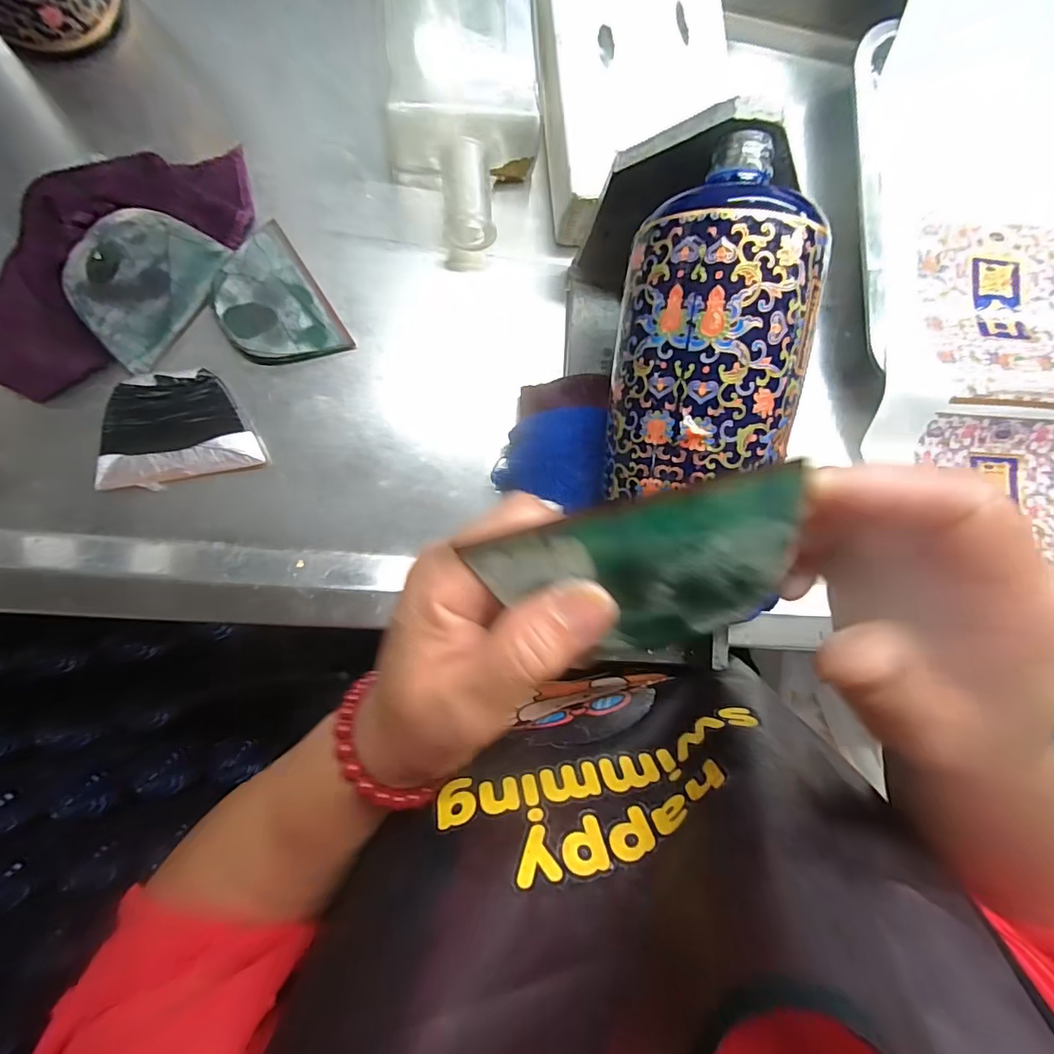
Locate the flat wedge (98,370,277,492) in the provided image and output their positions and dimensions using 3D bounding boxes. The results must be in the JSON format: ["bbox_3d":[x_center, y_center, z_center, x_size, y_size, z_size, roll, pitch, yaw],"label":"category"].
[{"bbox_3d":[-0.200,-0.057,0.289,0.082,0.012,0.061,-14,94,-8],"label":"flat wedge"}]

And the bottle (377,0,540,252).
[{"bbox_3d":[-0.039,-0.283,0.301,0.092,0.044,0.233,-3,92,-9],"label":"bottle"}]

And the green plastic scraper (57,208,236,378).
[{"bbox_3d":[-0.212,-0.135,0.278,0.053,0.004,0.084,37,85,-42],"label":"green plastic scraper"}]

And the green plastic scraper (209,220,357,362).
[{"bbox_3d":[-0.150,-0.130,0.300,0.058,0.009,0.080,-33,96,-6],"label":"green plastic scraper"}]

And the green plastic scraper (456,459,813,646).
[{"bbox_3d":[0.035,0.016,0.155,0.092,0.004,0.053,-15,117,16],"label":"green plastic scraper"}]

